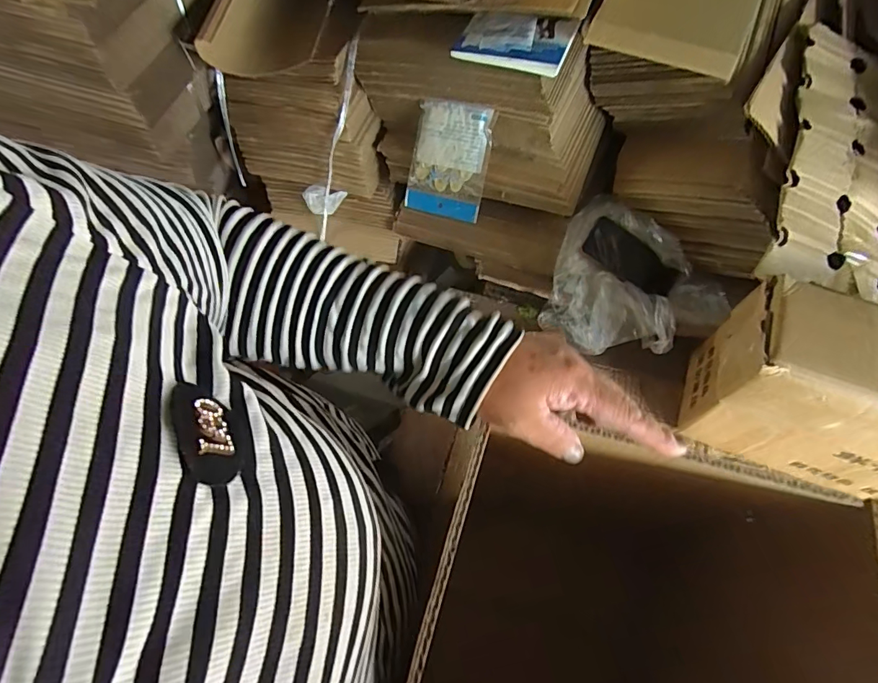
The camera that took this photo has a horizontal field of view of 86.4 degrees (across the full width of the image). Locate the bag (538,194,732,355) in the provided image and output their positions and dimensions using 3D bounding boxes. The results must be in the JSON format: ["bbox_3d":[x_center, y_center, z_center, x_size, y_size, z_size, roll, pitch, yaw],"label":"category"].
[{"bbox_3d":[0.305,-0.087,0.768,0.234,0.099,0.267,-38,69,-14],"label":"bag"}]

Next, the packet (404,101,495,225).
[{"bbox_3d":[0.015,-0.309,0.802,0.137,0.180,0.023,19,26,19],"label":"packet"}]

